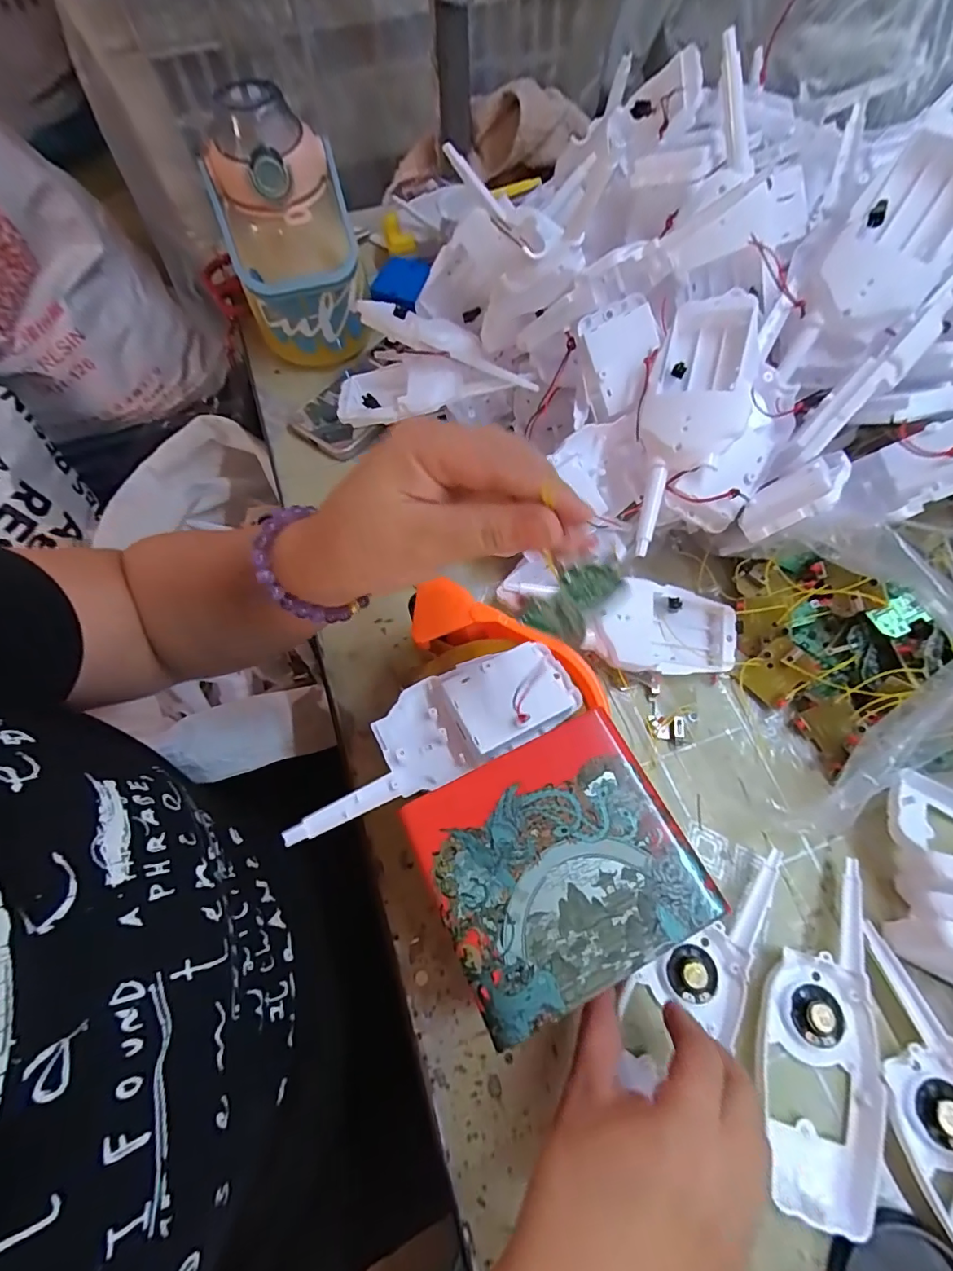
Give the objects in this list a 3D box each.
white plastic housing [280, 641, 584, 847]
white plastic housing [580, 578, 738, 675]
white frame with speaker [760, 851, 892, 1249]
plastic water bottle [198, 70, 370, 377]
[{"bbox_3d":[-0.022,0.052,0.276,0.160,0.024,0.056,-21,68,-7],"label":"white plastic housing"},{"bbox_3d":[0.129,-0.005,0.354,0.108,0.043,0.058,1,67,2],"label":"white plastic housing"},{"bbox_3d":[0.185,0.209,0.272,0.059,0.013,0.160,10,67,6],"label":"white frame with speaker"},{"bbox_3d":[-0.157,-0.330,0.426,0.107,0.173,0.104,-18,67,-6],"label":"plastic water bottle"}]

